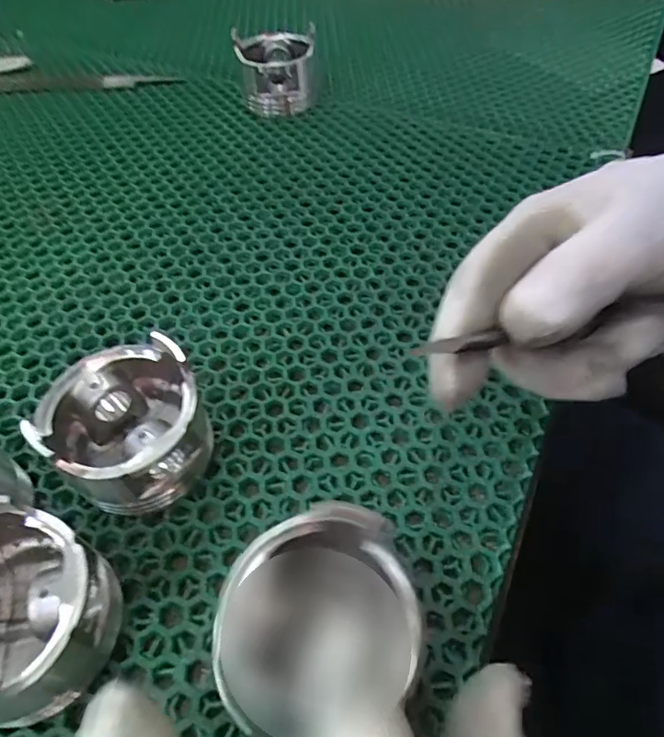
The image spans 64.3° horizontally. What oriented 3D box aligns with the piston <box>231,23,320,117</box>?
[{"bbox_3d":[-0.044,-0.244,0.435,0.065,0.050,0.056,-8,54,-5],"label":"piston"}]

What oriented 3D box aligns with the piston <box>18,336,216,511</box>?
[{"bbox_3d":[-0.086,0.027,0.234,0.067,0.045,0.065,-1,54,1],"label":"piston"}]

